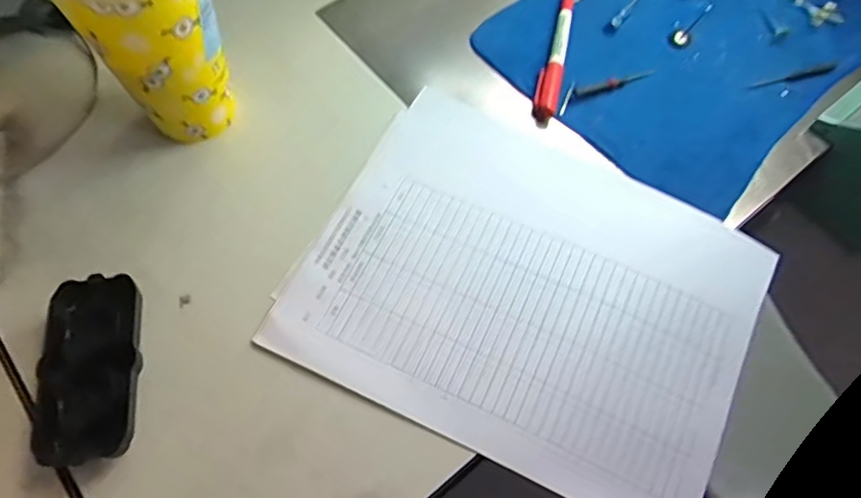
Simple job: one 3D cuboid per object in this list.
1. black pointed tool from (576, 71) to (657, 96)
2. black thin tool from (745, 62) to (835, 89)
[{"bbox_3d":[0.149,-0.134,0.479,0.075,0.010,0.008,-18,66,-9],"label":"black pointed tool"},{"bbox_3d":[0.300,-0.143,0.489,0.081,0.004,0.009,-14,65,-7],"label":"black thin tool"}]

